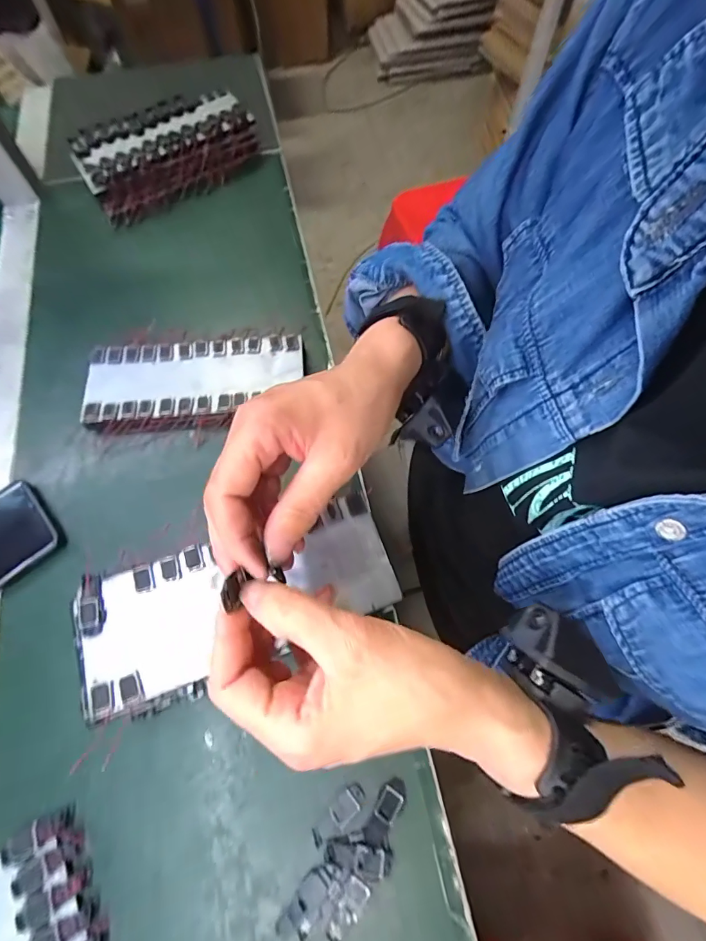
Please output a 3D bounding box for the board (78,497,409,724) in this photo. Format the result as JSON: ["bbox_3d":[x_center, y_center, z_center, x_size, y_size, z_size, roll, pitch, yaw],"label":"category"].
[{"bbox_3d":[-0.074,0.084,0.280,0.202,0.011,0.088,-16,67,-9],"label":"board"}]

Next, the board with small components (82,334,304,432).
[{"bbox_3d":[-0.147,-0.082,0.407,0.197,0.023,0.086,-6,68,-3],"label":"board with small components"}]

